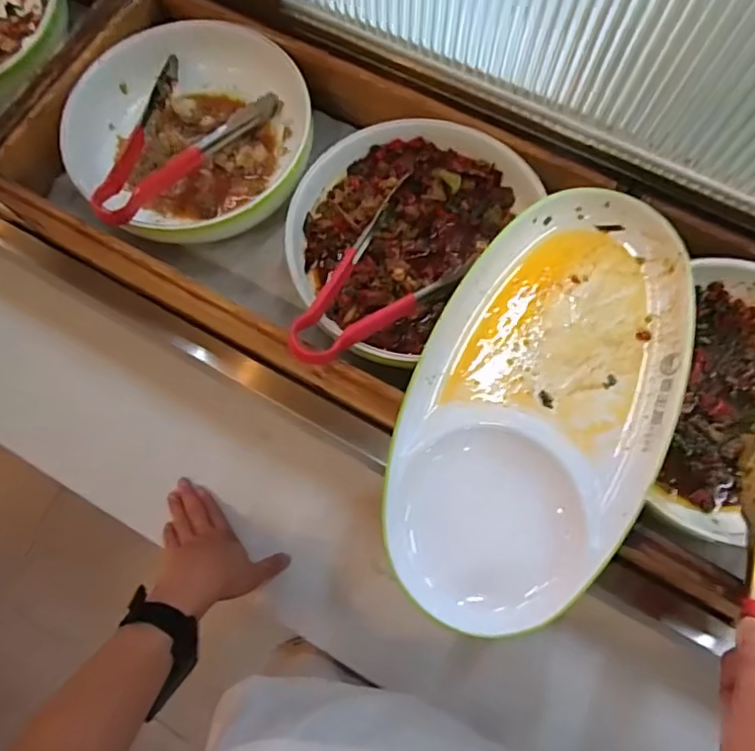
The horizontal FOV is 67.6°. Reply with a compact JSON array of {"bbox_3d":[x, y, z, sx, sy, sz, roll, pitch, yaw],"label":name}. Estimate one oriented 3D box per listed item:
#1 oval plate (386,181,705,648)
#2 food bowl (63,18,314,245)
[{"bbox_3d":[0.130,0.015,0.449,0.189,0.031,0.357,23,76,8],"label":"oval plate"},{"bbox_3d":[-0.190,-0.255,0.581,0.224,0.088,0.234,-1,74,2],"label":"food bowl"}]

